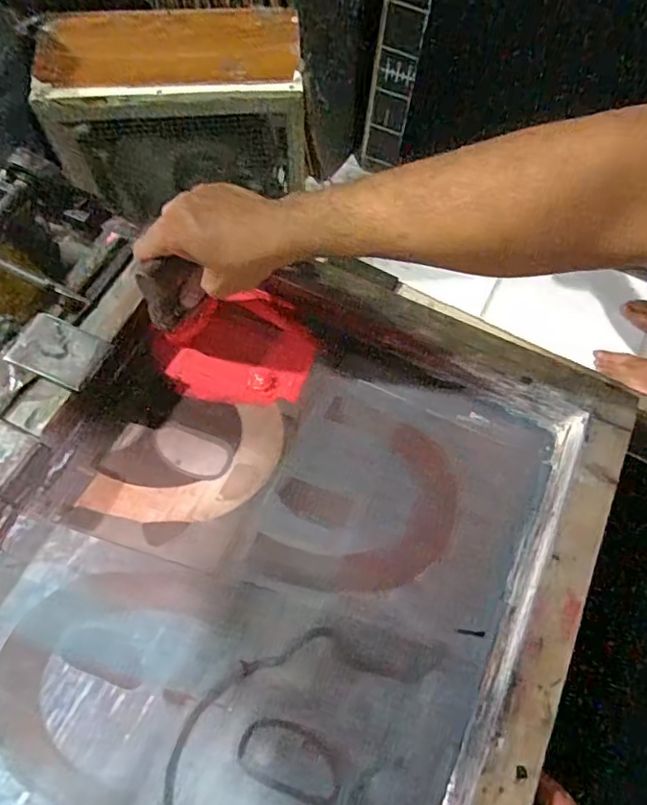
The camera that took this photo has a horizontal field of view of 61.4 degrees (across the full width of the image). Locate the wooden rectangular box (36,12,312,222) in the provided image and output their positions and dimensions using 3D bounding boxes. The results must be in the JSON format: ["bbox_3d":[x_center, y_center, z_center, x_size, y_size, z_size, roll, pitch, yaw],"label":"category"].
[{"bbox_3d":[-0.273,-0.555,1.067,0.451,0.289,0.205,-2,66,-1],"label":"wooden rectangular box"}]

